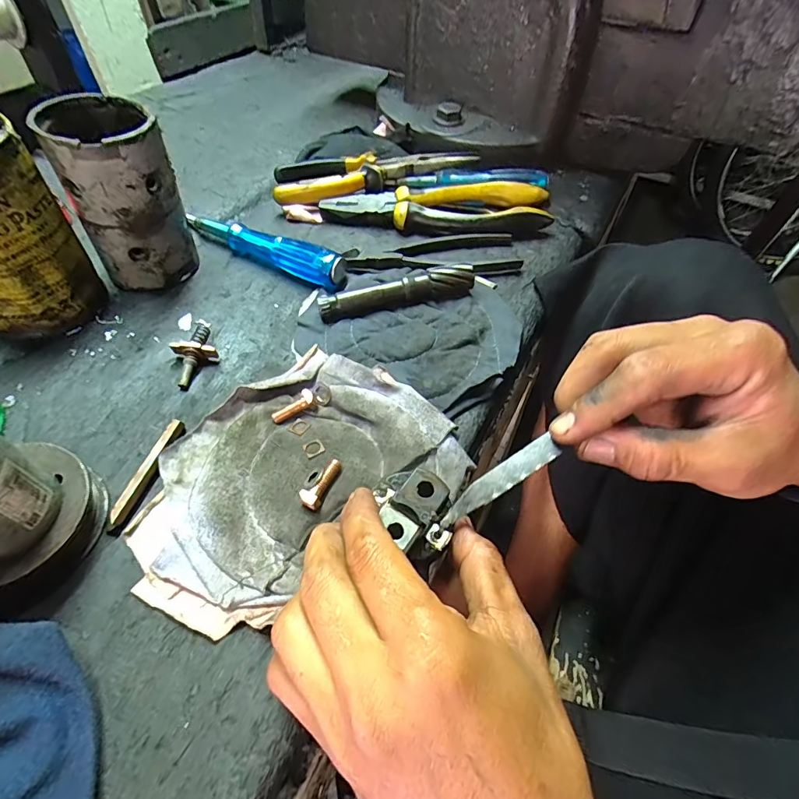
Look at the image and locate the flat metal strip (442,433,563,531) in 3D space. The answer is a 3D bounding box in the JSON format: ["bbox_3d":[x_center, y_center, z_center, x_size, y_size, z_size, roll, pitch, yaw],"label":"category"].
[{"bbox_3d":[0.048,0.040,0.214,0.066,0.004,0.012,-35,58,3],"label":"flat metal strip"}]

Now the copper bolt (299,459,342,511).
[{"bbox_3d":[-0.041,0.044,0.231,0.010,0.008,0.028,24,55,15],"label":"copper bolt"}]

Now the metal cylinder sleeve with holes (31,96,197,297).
[{"bbox_3d":[-0.190,-0.139,0.307,0.067,0.109,0.068,-25,57,-21],"label":"metal cylinder sleeve with holes"}]

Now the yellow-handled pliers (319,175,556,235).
[{"bbox_3d":[0.032,-0.177,0.393,0.196,0.029,0.066,5,52,1],"label":"yellow-handled pliers"}]

